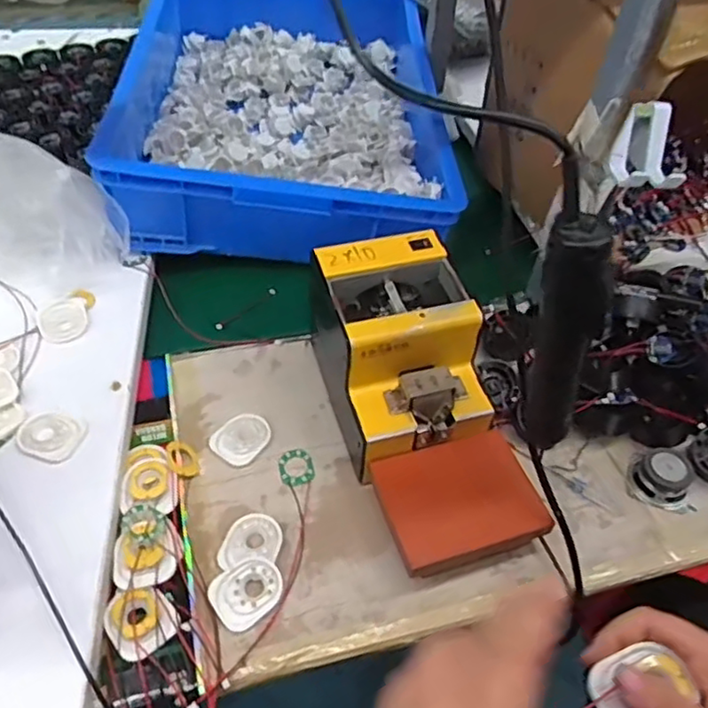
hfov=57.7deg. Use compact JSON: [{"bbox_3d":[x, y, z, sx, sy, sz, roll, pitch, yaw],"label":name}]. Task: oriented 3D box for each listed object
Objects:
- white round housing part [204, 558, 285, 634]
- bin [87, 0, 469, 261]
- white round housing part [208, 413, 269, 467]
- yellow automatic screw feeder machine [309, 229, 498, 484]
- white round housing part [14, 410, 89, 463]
[{"bbox_3d":[-0.088,0.196,0.531,0.057,0.007,0.049,-26,55,-23],"label":"white round housing part"},{"bbox_3d":[-0.095,-0.374,0.921,0.406,0.121,0.595,-1,49,-4],"label":"bin"},{"bbox_3d":[-0.110,0.082,0.637,0.048,0.007,0.058,29,53,21],"label":"white round housing part"},{"bbox_3d":[0.043,0.000,0.609,0.122,0.138,0.171,-13,51,-14],"label":"yellow automatic screw feeder machine"},{"bbox_3d":[-0.280,0.073,0.594,0.058,0.004,0.050,16,50,10],"label":"white round housing part"}]

